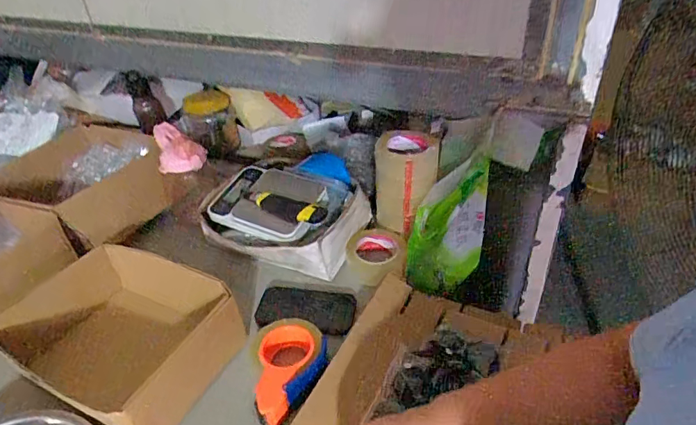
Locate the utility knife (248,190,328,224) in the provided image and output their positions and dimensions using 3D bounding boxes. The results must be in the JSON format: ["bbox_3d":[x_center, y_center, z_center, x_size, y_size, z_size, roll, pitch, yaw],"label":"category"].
[{"bbox_3d":[-0.119,-0.015,0.826,0.166,0.025,0.043,19,42,28],"label":"utility knife"}]

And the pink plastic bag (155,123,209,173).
[{"bbox_3d":[-0.347,-0.140,0.932,0.099,0.071,0.091,-16,38,-16],"label":"pink plastic bag"}]

